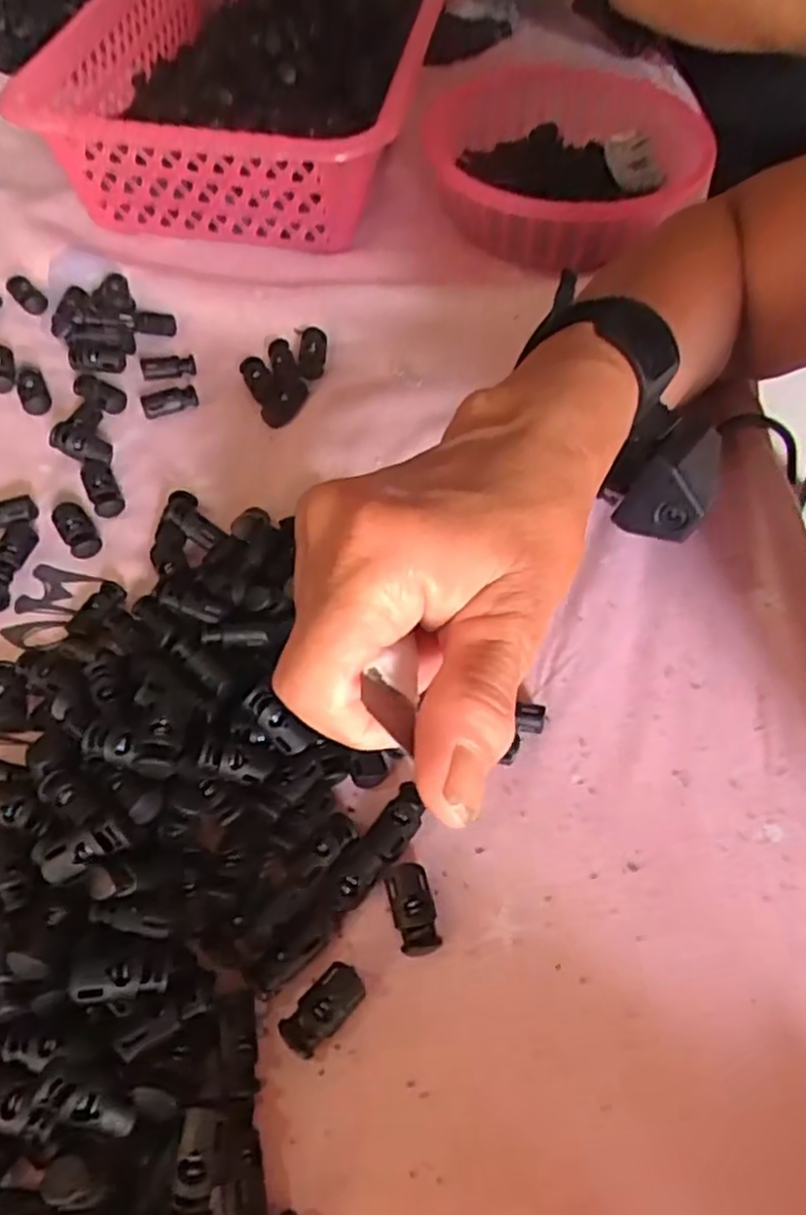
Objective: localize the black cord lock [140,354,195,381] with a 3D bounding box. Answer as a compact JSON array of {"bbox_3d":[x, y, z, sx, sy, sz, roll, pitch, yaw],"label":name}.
[{"bbox_3d":[-0.124,-0.127,0.393,0.028,0.008,0.008,-7,58,-6],"label":"black cord lock"}]

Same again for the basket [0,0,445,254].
[{"bbox_3d":[-0.099,-0.357,0.501,0.216,0.081,0.311,9,57,4],"label":"basket"}]

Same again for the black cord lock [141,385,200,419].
[{"bbox_3d":[-0.118,-0.104,0.380,0.028,0.010,0.012,-22,61,-15],"label":"black cord lock"}]

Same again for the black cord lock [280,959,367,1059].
[{"bbox_3d":[-0.025,0.124,0.231,0.014,0.006,0.027,37,63,20],"label":"black cord lock"}]

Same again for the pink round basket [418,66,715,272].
[{"bbox_3d":[0.102,-0.283,0.473,0.165,0.048,0.180,1,57,-1],"label":"pink round basket"}]

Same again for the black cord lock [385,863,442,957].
[{"bbox_3d":[0.003,0.099,0.247,0.014,0.008,0.028,-12,59,-10],"label":"black cord lock"}]

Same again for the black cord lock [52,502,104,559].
[{"bbox_3d":[-0.145,-0.034,0.331,0.013,0.007,0.031,-30,63,-19],"label":"black cord lock"}]

